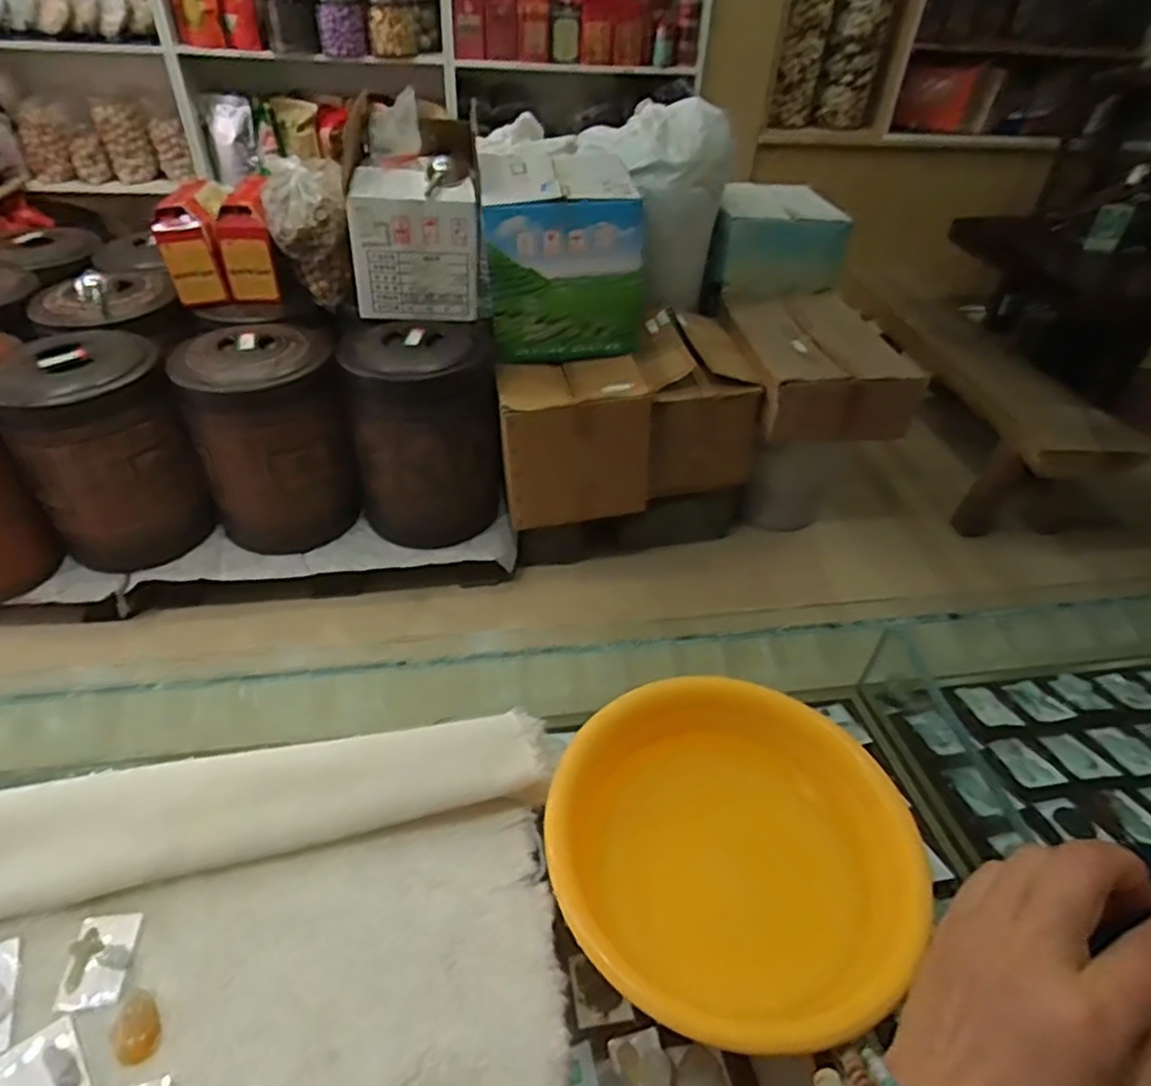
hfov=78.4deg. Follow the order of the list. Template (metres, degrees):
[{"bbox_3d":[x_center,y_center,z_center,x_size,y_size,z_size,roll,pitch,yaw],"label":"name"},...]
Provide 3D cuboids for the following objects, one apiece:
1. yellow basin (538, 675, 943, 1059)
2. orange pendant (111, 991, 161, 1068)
[{"bbox_3d":[0.126,0.246,0.570,0.290,0.072,0.270,2,41,-2],"label":"yellow basin"},{"bbox_3d":[-0.315,0.347,0.505,0.030,0.004,0.048,-21,47,-26],"label":"orange pendant"}]

